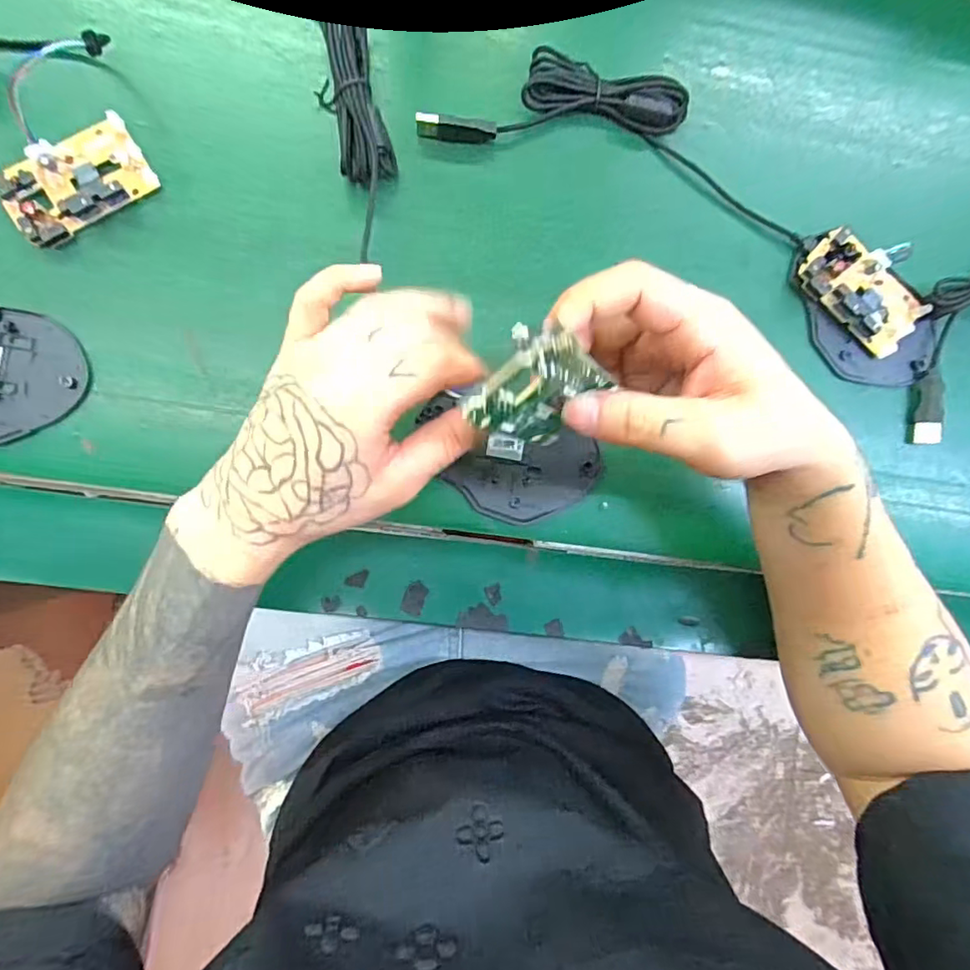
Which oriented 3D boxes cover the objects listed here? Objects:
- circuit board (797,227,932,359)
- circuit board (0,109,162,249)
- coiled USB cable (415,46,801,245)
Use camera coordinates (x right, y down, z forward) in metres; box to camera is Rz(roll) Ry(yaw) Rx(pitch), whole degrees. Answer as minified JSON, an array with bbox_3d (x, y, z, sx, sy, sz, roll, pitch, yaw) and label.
[{"bbox_3d":[0.239,-0.123,0.351,0.052,0.021,0.077,-44,92,-6],"label":"circuit board"},{"bbox_3d":[-0.229,-0.170,0.314,0.077,0.012,0.046,-36,91,-6],"label":"circuit board"},{"bbox_3d":[0.085,-0.217,0.343,0.239,0.020,0.067,13,86,-5],"label":"coiled USB cable"}]

